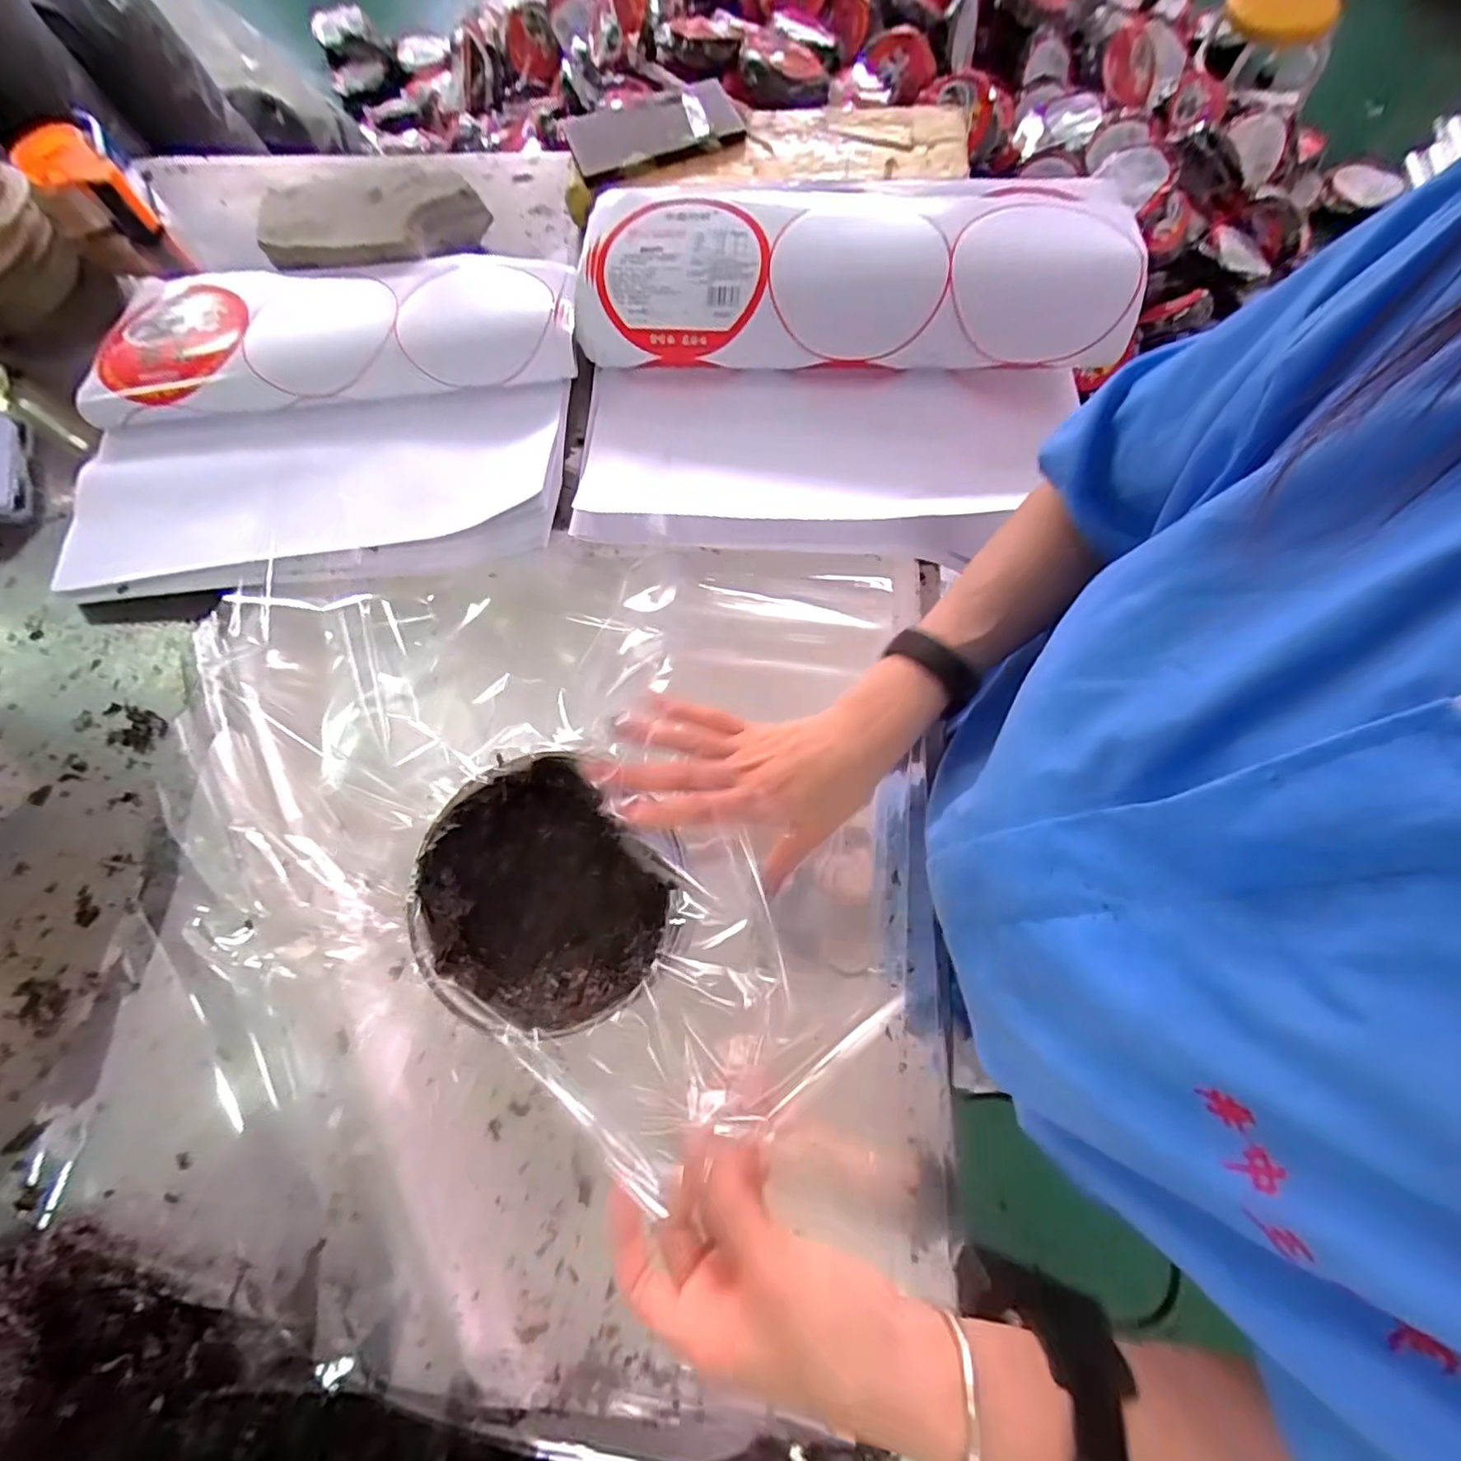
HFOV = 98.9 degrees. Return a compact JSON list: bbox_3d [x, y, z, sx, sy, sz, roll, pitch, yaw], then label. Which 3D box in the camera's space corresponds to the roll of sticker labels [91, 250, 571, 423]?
[{"bbox_3d":[-0.376,-0.381,0.589,0.450,0.032,0.154,-3,73,0],"label":"roll of sticker labels"}]

